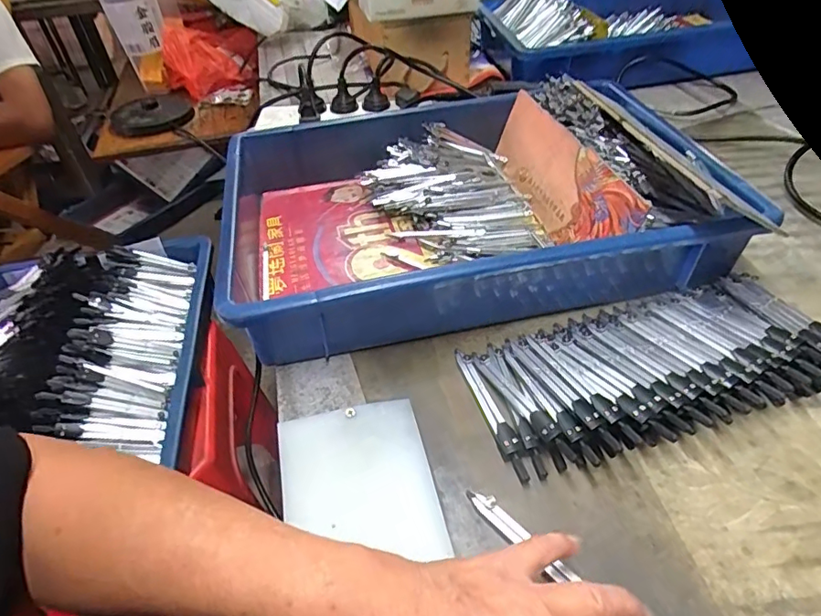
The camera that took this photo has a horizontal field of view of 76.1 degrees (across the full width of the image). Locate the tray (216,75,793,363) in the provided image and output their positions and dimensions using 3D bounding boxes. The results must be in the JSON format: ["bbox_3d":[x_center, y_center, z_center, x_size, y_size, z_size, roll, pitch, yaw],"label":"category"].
[{"bbox_3d":[0.046,-0.109,0.500,0.428,0.085,0.296,-10,45,-6],"label":"tray"}]

